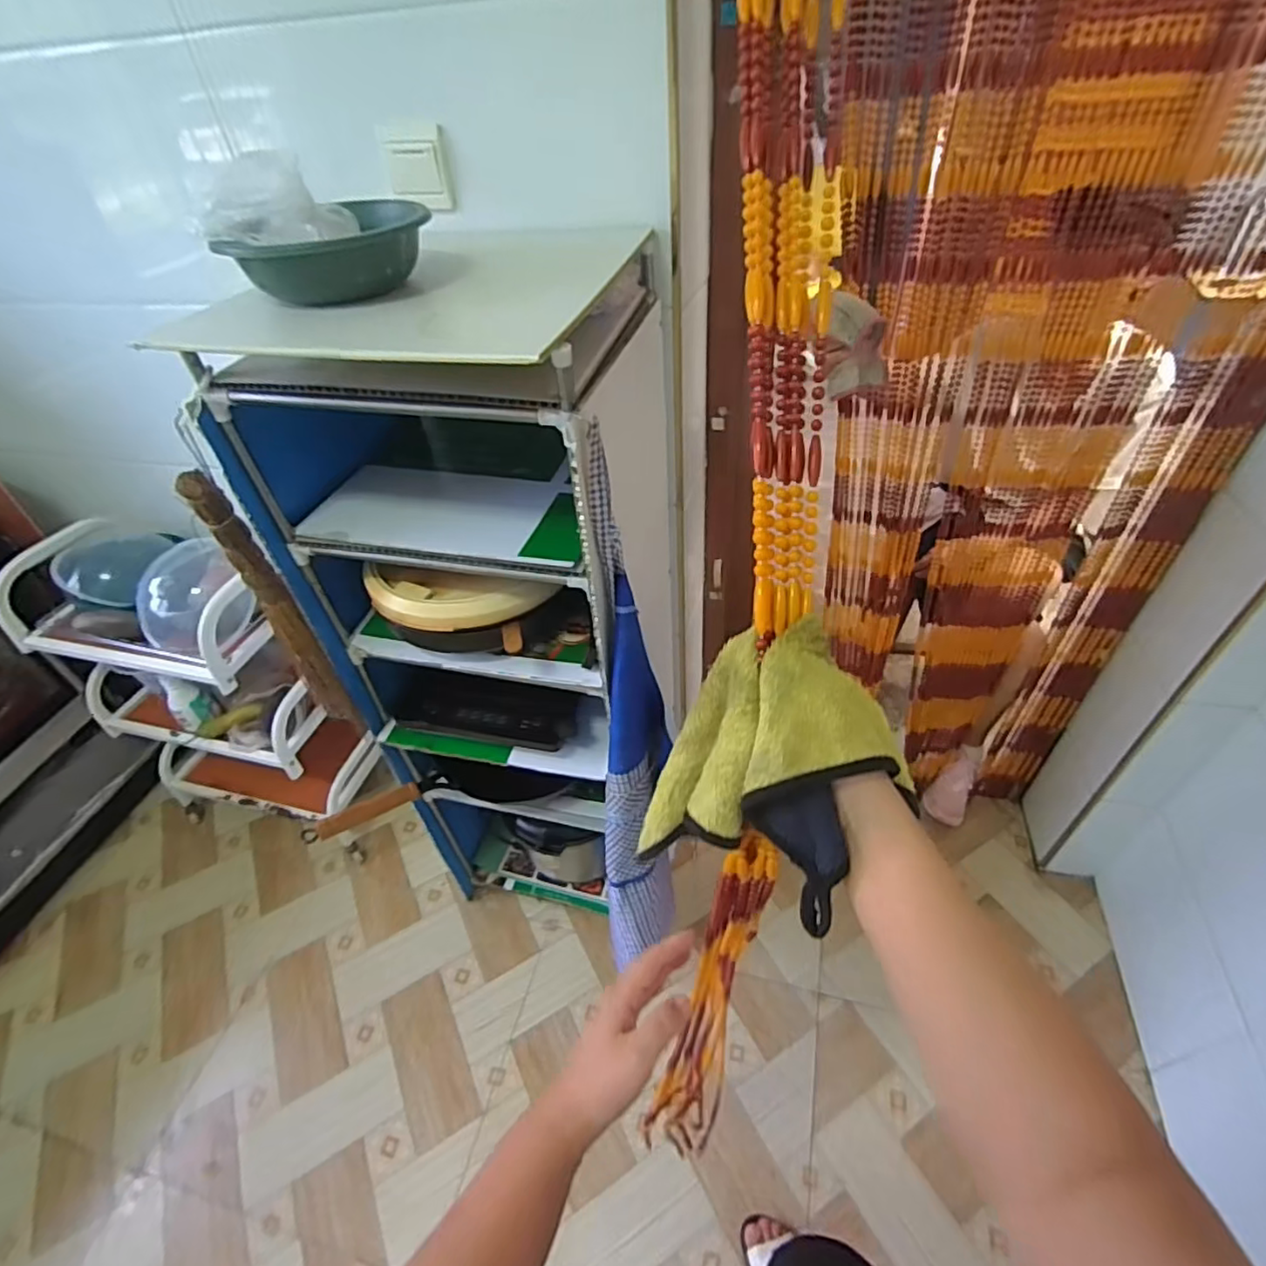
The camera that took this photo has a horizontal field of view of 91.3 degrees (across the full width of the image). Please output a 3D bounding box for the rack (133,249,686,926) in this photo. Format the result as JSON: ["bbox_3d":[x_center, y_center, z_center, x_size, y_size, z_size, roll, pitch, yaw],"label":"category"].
[{"bbox_3d":[-0.174,0.071,1.108,0.450,1.229,0.416,6,45,12],"label":"rack"}]

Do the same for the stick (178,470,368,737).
[{"bbox_3d":[-0.473,-0.013,0.843,0.033,0.457,0.041,24,51,27],"label":"stick"}]

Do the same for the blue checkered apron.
[{"bbox_3d":[-0.007,0.178,0.779,0.104,0.787,0.172,1,44,6],"label":"blue checkered apron"}]

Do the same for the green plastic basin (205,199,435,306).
[{"bbox_3d":[-0.319,-0.410,0.664,0.190,0.058,0.190,-3,44,2],"label":"green plastic basin"}]

